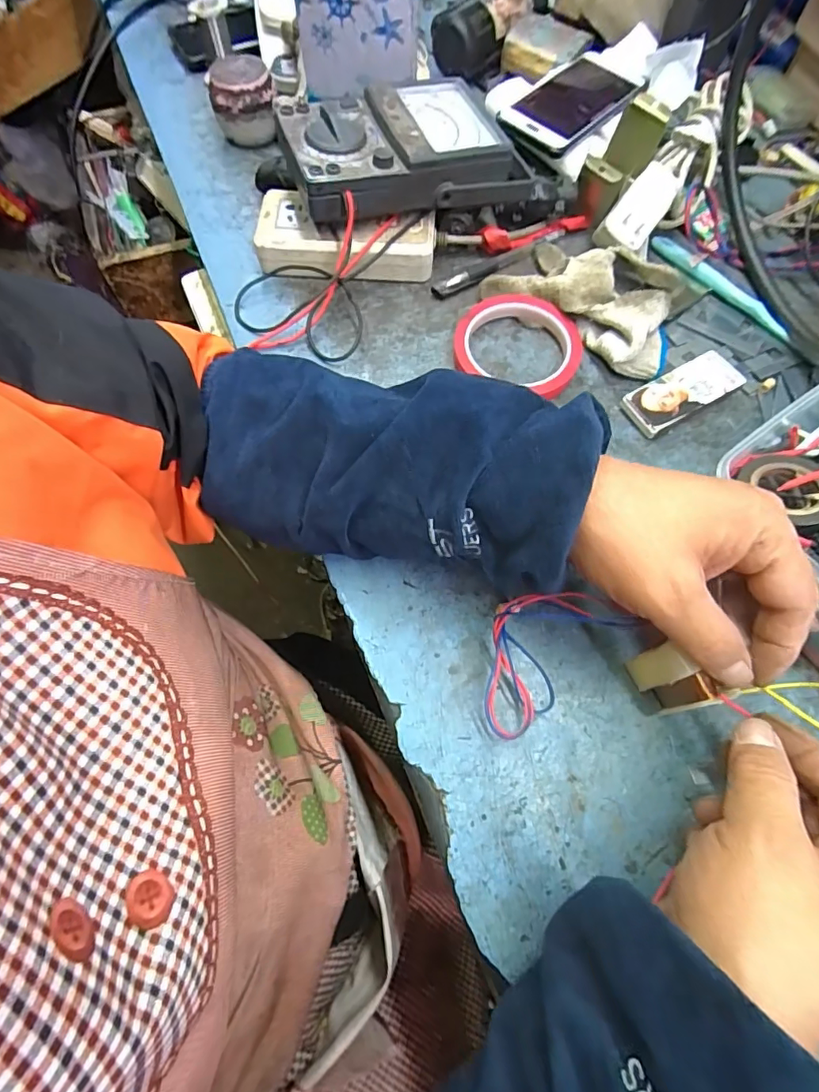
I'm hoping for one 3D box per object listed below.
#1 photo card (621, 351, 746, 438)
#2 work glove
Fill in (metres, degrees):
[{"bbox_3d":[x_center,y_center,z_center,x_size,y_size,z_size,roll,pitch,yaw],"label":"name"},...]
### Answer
[{"bbox_3d":[0.207,-0.117,0.389,0.093,0.013,0.038,-30,70,-13],"label":"photo card"},{"bbox_3d":[0.150,-0.209,0.412,0.155,0.033,0.104,37,71,14],"label":"work glove"}]

